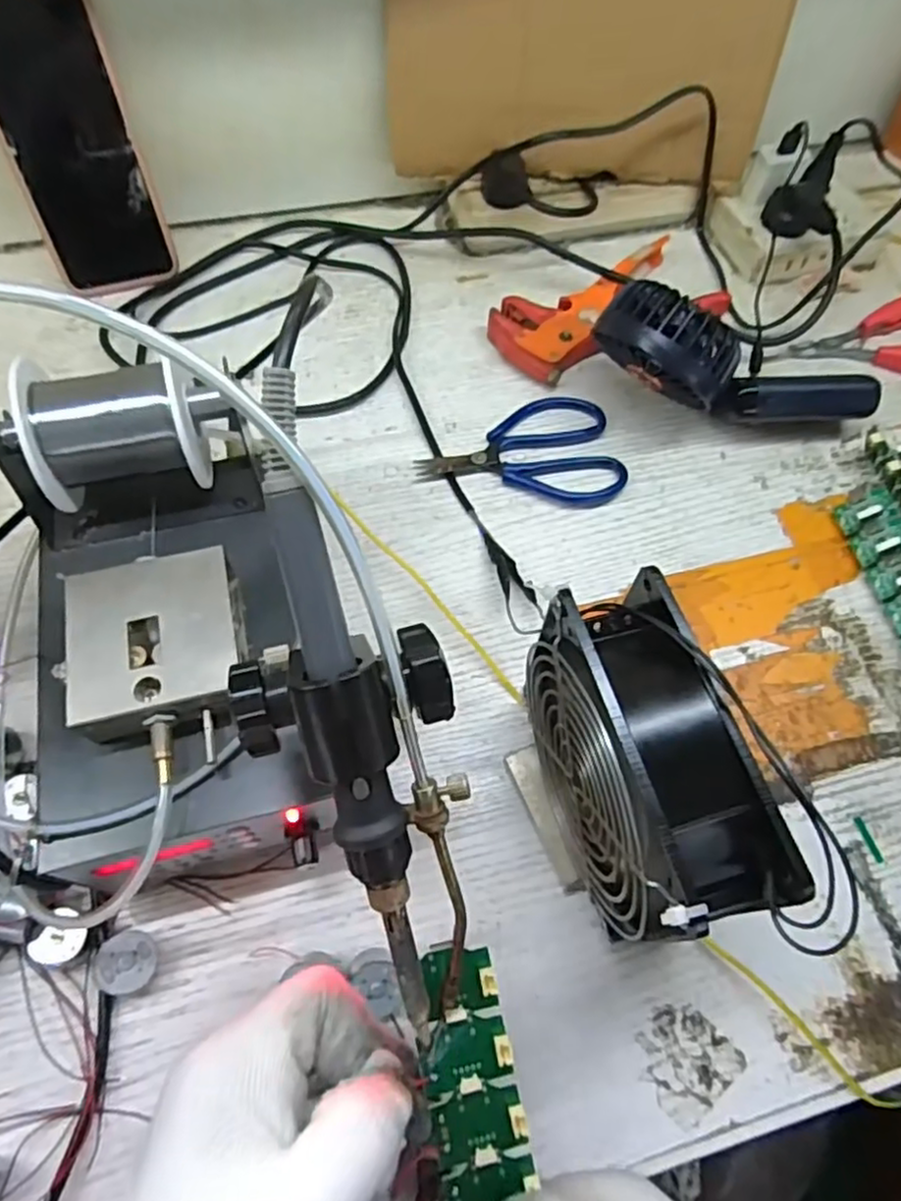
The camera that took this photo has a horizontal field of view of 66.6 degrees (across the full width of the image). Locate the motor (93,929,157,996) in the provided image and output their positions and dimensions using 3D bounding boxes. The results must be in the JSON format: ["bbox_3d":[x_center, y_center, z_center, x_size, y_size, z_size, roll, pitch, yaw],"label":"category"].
[{"bbox_3d":[-0.138,0.153,0.290,0.024,0.014,0.023,21,59,-26],"label":"motor"}]

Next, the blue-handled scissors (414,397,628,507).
[{"bbox_3d":[0.045,-0.097,0.437,0.129,0.013,0.074,5,63,1],"label":"blue-handled scissors"}]

